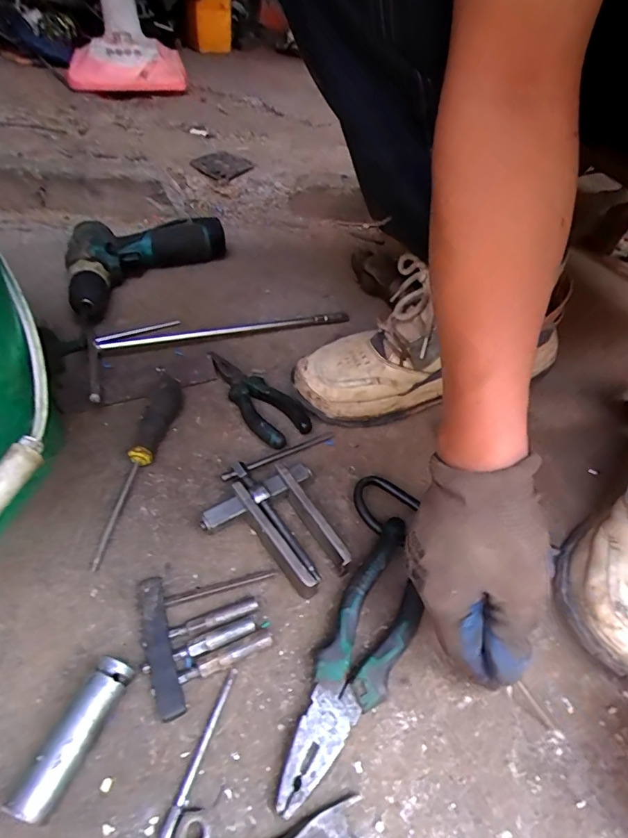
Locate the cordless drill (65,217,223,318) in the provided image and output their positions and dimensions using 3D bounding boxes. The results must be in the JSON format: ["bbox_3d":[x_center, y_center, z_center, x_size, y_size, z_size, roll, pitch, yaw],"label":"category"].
[{"bbox_3d":[-0.243,-0.214,0.601,0.136,0.054,0.229,32,53,22],"label":"cordless drill"}]

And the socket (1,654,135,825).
[{"bbox_3d":[-0.137,0.184,0.271,0.024,0.025,0.080,22,49,14],"label":"socket"}]

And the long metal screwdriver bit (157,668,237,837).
[{"bbox_3d":[-0.069,0.201,0.275,0.007,0.006,0.099,17,48,10],"label":"long metal screwdriver bit"}]

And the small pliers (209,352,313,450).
[{"bbox_3d":[-0.061,-0.025,0.478,0.052,0.019,0.140,-28,56,-27],"label":"small pliers"}]

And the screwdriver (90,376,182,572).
[{"bbox_3d":[-0.150,0.033,0.408,0.026,0.022,0.199,6,48,0],"label":"screwdriver"}]

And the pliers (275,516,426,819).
[{"bbox_3d":[0.032,0.156,0.312,0.050,0.029,0.186,27,51,18],"label":"pliers"}]

